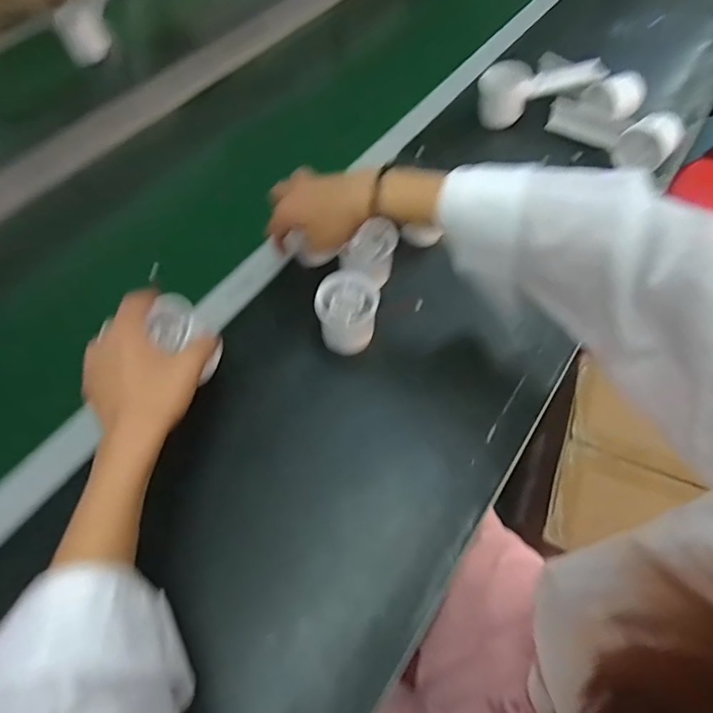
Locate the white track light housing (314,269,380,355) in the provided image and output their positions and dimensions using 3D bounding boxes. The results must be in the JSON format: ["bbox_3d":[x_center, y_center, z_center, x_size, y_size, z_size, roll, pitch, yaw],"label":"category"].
[{"bbox_3d":[-0.008,-0.041,0.448,0.056,0.057,0.057,1,59,2],"label":"white track light housing"}]

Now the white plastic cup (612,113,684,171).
[{"bbox_3d":[0.359,-0.260,0.578,0.061,0.050,0.065,38,67,22],"label":"white plastic cup"}]

